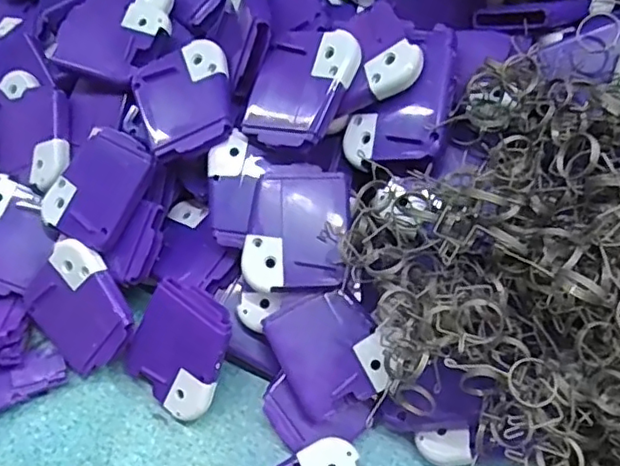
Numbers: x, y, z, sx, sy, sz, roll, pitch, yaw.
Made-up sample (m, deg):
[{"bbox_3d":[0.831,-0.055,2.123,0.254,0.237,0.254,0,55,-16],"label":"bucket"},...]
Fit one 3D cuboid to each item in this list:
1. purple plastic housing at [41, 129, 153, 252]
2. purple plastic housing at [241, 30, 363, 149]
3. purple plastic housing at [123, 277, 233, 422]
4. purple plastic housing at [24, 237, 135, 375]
[{"bbox_3d":[-0.113,-0.026,0.327,0.054,0.010,0.061,24,82,26],"label":"purple plastic housing"},{"bbox_3d":[-0.005,-0.072,0.304,0.050,0.010,0.061,17,84,31],"label":"purple plastic housing"},{"bbox_3d":[-0.066,0.059,0.309,0.051,0.011,0.060,33,107,19],"label":"purple plastic housing"},{"bbox_3d":[-0.121,0.040,0.321,0.061,0.010,0.055,45,107,10],"label":"purple plastic housing"}]

